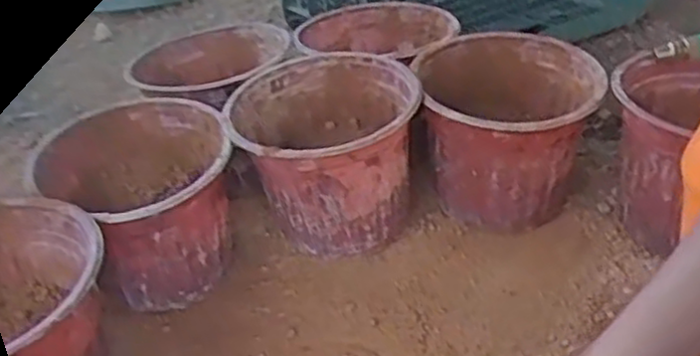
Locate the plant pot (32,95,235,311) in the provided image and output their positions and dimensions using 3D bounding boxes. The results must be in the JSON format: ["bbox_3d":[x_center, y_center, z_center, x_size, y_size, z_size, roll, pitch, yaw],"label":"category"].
[{"bbox_3d":[-0.181,0.037,0.674,0.162,0.146,0.166,-15,33,-11],"label":"plant pot"}]

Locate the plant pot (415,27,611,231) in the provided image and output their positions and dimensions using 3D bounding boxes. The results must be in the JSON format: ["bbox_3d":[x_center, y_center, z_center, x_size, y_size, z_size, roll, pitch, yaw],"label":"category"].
[{"bbox_3d":[0.152,-0.034,0.707,0.155,0.151,0.161,-6,32,4],"label":"plant pot"}]

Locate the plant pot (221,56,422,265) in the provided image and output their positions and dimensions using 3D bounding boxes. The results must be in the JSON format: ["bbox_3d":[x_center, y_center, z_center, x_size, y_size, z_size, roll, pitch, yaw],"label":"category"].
[{"bbox_3d":[-0.018,-0.008,0.700,0.159,0.156,0.168,-6,32,4],"label":"plant pot"}]

